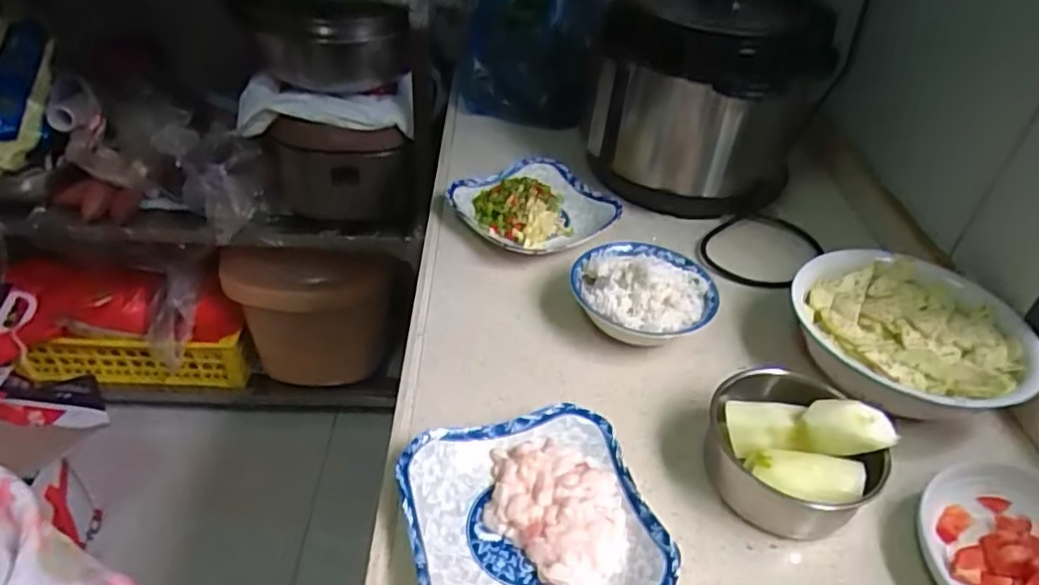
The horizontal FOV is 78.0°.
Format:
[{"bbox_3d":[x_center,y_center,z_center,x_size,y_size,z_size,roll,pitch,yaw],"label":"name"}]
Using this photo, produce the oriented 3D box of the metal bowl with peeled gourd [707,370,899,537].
[{"bbox_3d":[0.224,0.128,0.529,0.131,0.081,0.121,3,39,-3],"label":"metal bowl with peeled gourd"}]

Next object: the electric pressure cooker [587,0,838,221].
[{"bbox_3d":[0.235,-0.269,0.843,0.262,0.263,0.271,8,39,4],"label":"electric pressure cooker"}]

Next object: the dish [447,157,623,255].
[{"bbox_3d":[0.021,-0.104,0.834,0.175,0.051,0.184,3,39,-3],"label":"dish"}]

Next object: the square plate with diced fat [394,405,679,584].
[{"bbox_3d":[0.007,0.175,0.483,0.175,0.042,0.175,-8,41,-15],"label":"square plate with diced fat"}]

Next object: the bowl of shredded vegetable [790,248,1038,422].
[{"bbox_3d":[0.383,0.045,0.641,0.214,0.072,0.186,22,42,20],"label":"bowl of shredded vegetable"}]

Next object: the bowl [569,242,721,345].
[{"bbox_3d":[0.130,0.001,0.679,0.146,0.079,0.133,3,39,-3],"label":"bowl"}]

